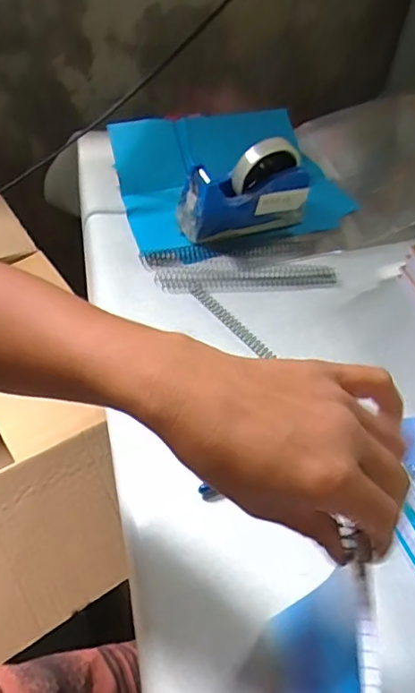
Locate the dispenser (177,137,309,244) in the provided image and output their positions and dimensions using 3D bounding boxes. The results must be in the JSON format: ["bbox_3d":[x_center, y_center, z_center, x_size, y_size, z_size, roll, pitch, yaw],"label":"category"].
[{"bbox_3d":[0.049,-0.192,0.645,0.163,0.107,0.046,-14,49,-19],"label":"dispenser"}]

